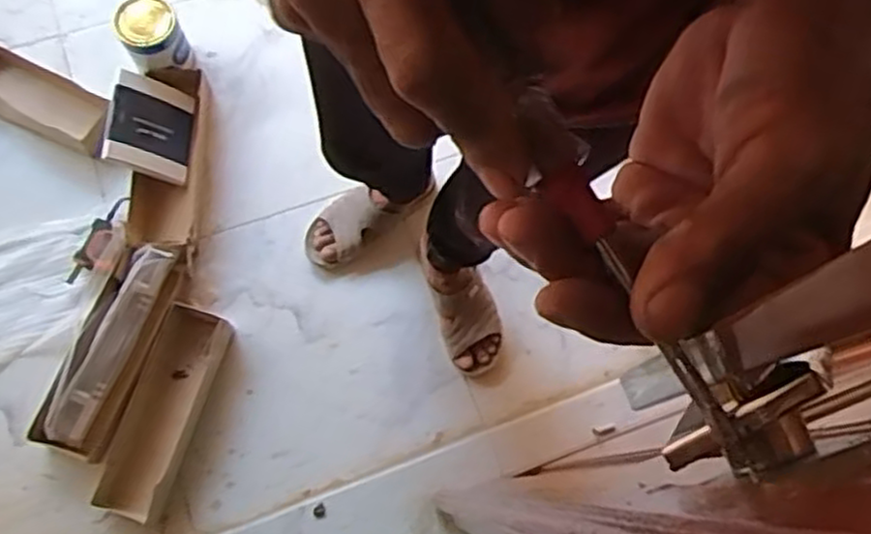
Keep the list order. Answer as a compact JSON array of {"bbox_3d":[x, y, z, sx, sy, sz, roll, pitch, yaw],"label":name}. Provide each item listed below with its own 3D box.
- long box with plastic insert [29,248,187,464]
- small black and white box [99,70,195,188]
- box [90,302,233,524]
[{"bbox_3d":[-0.533,0.132,1.237,0.121,0.053,0.366,20,73,3],"label":"long box with plastic insert"},{"bbox_3d":[-0.516,-0.259,1.328,0.145,0.038,0.188,10,68,-36],"label":"small black and white box"},{"bbox_3d":[-0.443,0.237,1.219,0.113,0.071,0.338,17,73,3],"label":"box"}]

